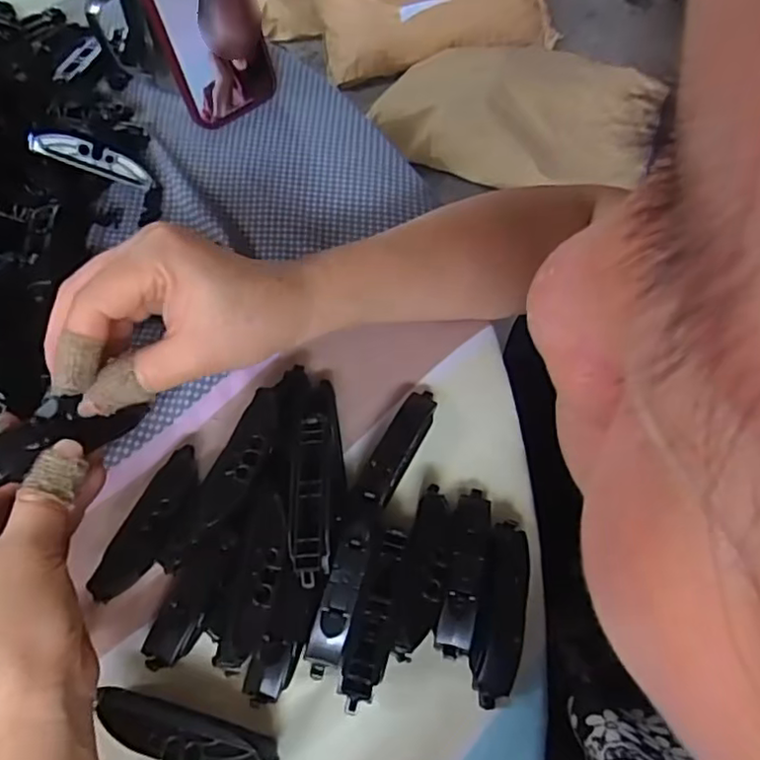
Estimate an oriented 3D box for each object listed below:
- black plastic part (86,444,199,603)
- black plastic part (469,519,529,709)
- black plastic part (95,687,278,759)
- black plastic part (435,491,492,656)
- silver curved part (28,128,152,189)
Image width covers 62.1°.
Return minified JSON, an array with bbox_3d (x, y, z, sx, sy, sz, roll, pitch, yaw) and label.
[{"bbox_3d":[-0.106,0.069,0.302,0.023,0.011,0.078,22,60,12],"label":"black plastic part"},{"bbox_3d":[0.055,0.102,0.288,0.022,0.012,0.080,13,58,6],"label":"black plastic part"},{"bbox_3d":[-0.080,0.147,0.260,0.074,0.014,0.020,14,59,7],"label":"black plastic part"},{"bbox_3d":[0.040,0.087,0.298,0.018,0.011,0.079,11,58,5],"label":"black plastic part"},{"bbox_3d":[-0.189,-0.149,0.417,0.074,0.013,0.019,14,53,-28],"label":"silver curved part"}]

